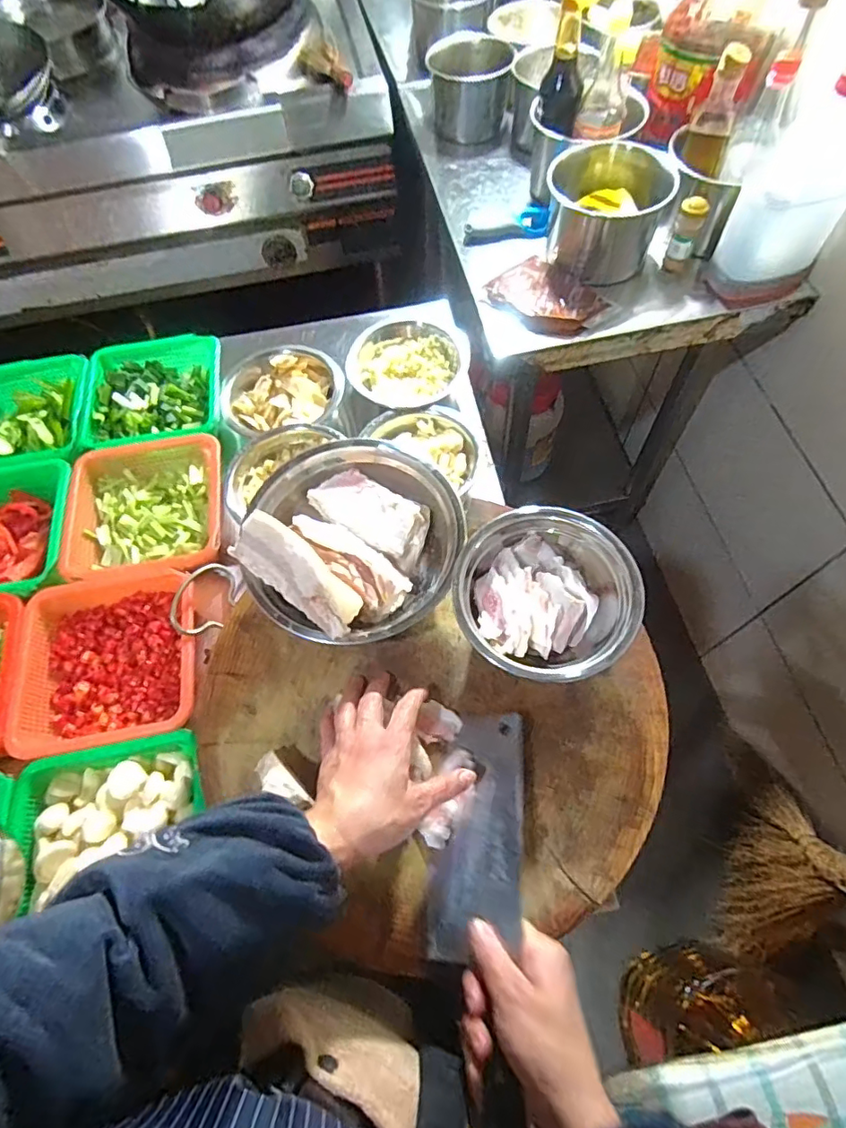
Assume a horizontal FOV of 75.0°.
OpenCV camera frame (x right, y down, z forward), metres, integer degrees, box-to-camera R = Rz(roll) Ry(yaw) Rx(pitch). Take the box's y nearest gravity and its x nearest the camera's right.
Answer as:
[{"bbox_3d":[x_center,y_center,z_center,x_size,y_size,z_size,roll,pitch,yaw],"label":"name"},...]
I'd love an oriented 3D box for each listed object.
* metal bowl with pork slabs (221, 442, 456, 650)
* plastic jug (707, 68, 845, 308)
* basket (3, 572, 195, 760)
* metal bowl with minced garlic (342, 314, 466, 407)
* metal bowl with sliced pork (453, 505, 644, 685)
[{"bbox_3d":[-0.061,-0.023,0.510,0.183,0.106,0.191,-1,64,2],"label":"metal bowl with pork slabs"},{"bbox_3d":[0.490,-0.490,0.730,0.137,0.270,0.115,3,57,-5],"label":"plastic jug"},{"bbox_3d":[-0.315,0.096,0.569,0.176,0.052,0.180,-10,64,-2],"label":"basket"},{"bbox_3d":[-0.017,-0.265,0.739,0.146,0.046,0.141,20,66,12],"label":"metal bowl with minced garlic"},{"bbox_3d":[0.106,0.031,0.497,0.148,0.071,0.151,-1,64,2],"label":"metal bowl with sliced pork"}]

